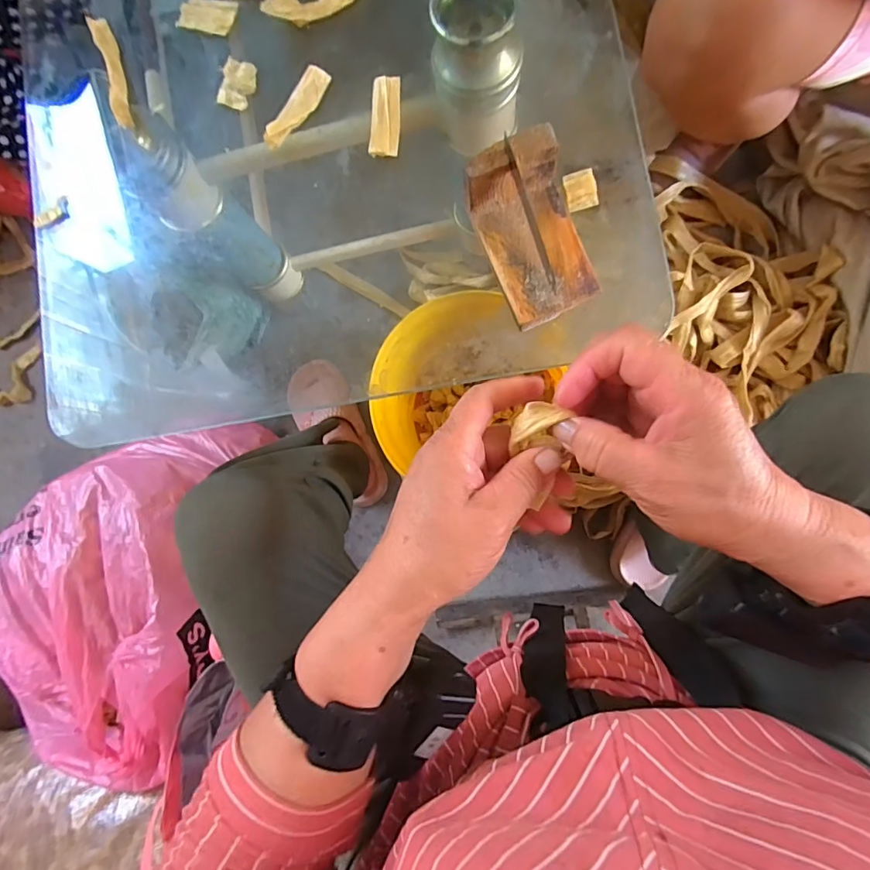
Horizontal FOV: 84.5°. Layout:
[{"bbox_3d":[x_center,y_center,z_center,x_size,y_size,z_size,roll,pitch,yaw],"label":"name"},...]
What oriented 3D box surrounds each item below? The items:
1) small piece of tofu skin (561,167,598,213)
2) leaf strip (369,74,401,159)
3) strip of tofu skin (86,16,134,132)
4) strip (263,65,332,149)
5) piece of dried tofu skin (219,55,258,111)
[{"bbox_3d":[0.107,-0.179,0.350,0.022,0.006,0.026,-12,84,7],"label":"small piece of tofu skin"},{"bbox_3d":[-0.039,-0.246,0.370,0.023,0.008,0.060,1,86,8],"label":"leaf strip"},{"bbox_3d":[-0.268,-0.303,0.399,0.013,0.016,0.099,-18,83,6],"label":"strip of tofu skin"},{"bbox_3d":[-0.109,-0.258,0.377,0.019,0.006,0.073,34,85,-20],"label":"strip"},{"bbox_3d":[-0.161,-0.286,0.391,0.028,0.004,0.041,10,87,8],"label":"piece of dried tofu skin"}]

